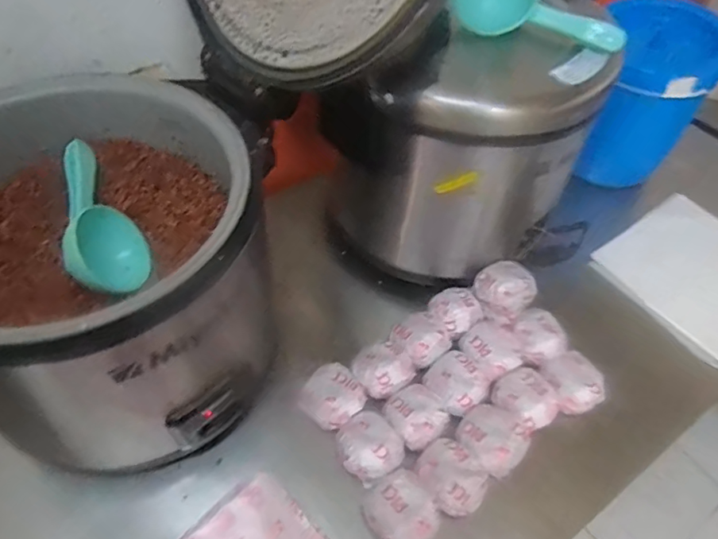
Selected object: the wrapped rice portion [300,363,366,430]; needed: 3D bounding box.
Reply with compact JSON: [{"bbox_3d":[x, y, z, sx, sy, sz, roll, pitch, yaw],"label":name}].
[{"bbox_3d":[-0.036,0.162,0.691,0.074,0.027,0.077,-33,61,-26],"label":"wrapped rice portion"}]

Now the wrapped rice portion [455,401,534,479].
[{"bbox_3d":[0.169,0.203,0.657,0.080,0.037,0.082,2,52,-3],"label":"wrapped rice portion"}]

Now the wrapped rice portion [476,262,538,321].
[{"bbox_3d":[0.207,0.027,0.763,0.070,0.055,0.071,2,52,-3],"label":"wrapped rice portion"}]

